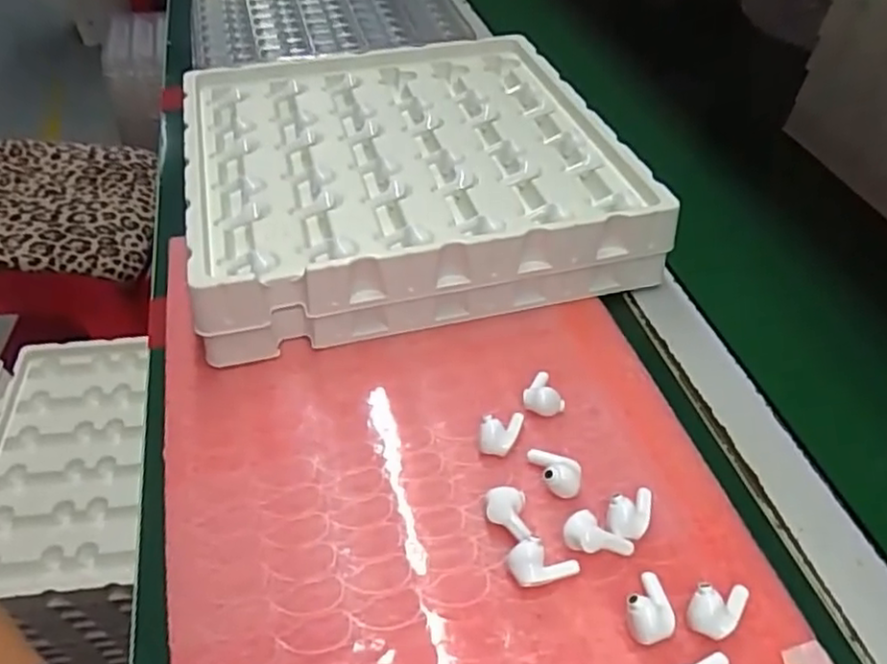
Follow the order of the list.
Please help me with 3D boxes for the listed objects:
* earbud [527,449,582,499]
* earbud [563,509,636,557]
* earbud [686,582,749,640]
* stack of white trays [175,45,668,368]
[{"bbox_3d":[0.053,0.067,0.331,0.029,0.016,0.019,19,48,18],"label":"earbud"},{"bbox_3d":[0.069,0.094,0.306,0.030,0.014,0.017,24,49,22],"label":"earbud"},{"bbox_3d":[0.115,0.114,0.286,0.019,0.016,0.028,30,52,26],"label":"earbud"},{"bbox_3d":[-0.031,-0.117,0.489,0.279,0.060,0.280,-11,46,-11],"label":"stack of white trays"}]

